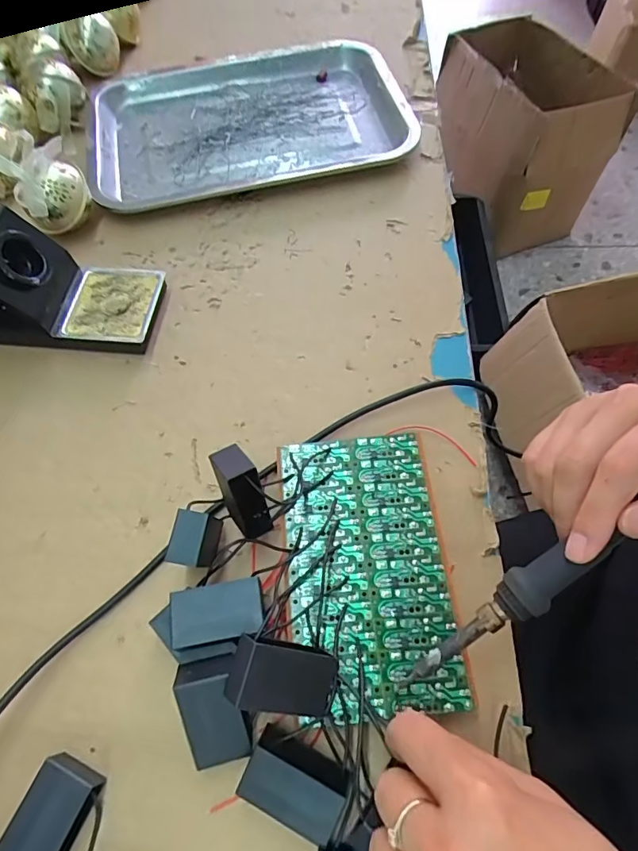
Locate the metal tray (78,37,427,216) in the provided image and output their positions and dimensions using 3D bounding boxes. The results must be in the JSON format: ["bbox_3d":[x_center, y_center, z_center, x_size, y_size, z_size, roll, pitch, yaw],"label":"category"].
[{"bbox_3d":[-0.072,-0.303,0.472,0.302,0.025,0.214,-8,63,-2],"label":"metal tray"}]

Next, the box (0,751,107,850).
[{"bbox_3d":[-0.131,0.193,0.231,0.029,0.018,0.047,17,65,11],"label":"box"}]

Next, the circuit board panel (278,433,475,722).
[{"bbox_3d":[0.027,0.081,0.282,0.090,0.013,0.155,-6,63,-1],"label":"circuit board panel"}]

